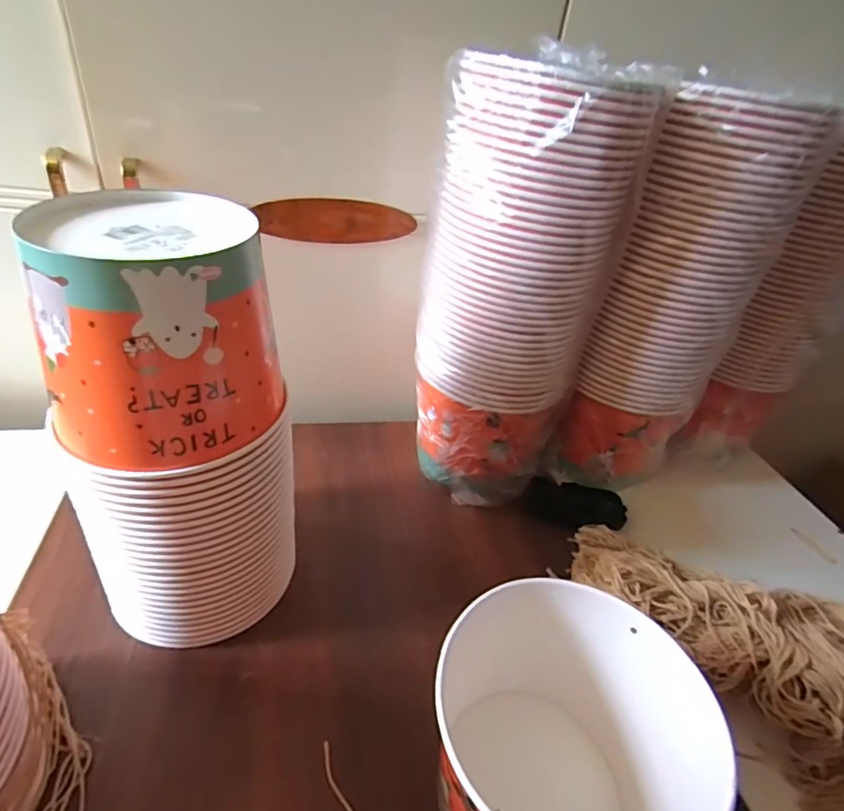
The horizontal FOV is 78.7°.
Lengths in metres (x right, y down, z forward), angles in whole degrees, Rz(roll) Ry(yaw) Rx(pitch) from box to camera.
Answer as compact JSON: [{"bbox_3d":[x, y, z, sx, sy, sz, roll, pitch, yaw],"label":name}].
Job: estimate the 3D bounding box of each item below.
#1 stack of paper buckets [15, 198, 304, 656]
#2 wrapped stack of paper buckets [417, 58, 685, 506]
[{"bbox_3d":[-0.176,0.026,0.394,0.143,0.317,0.151,-6,37,-19],"label":"stack of paper buckets"},{"bbox_3d":[0.093,-0.095,0.516,0.139,0.411,0.144,-24,46,-38],"label":"wrapped stack of paper buckets"}]

